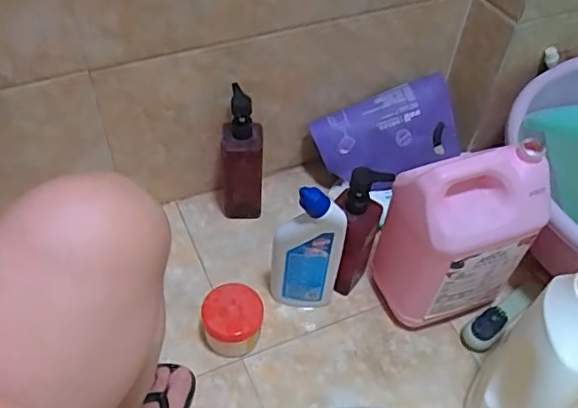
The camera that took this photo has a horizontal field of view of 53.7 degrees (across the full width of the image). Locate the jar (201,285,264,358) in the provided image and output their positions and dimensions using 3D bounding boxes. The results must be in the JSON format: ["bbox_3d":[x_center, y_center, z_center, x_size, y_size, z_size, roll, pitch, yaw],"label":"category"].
[{"bbox_3d":[-0.066,0.139,0.681,0.065,0.063,0.063,2,50,-2],"label":"jar"}]

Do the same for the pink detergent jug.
[{"bbox_3d":[0.194,0.040,0.661,0.153,0.218,0.094,-11,52,-13],"label":"pink detergent jug"}]

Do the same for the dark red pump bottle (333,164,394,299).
[{"bbox_3d":[0.084,0.036,0.687,0.056,0.191,0.045,-4,51,-7],"label":"dark red pump bottle"}]

